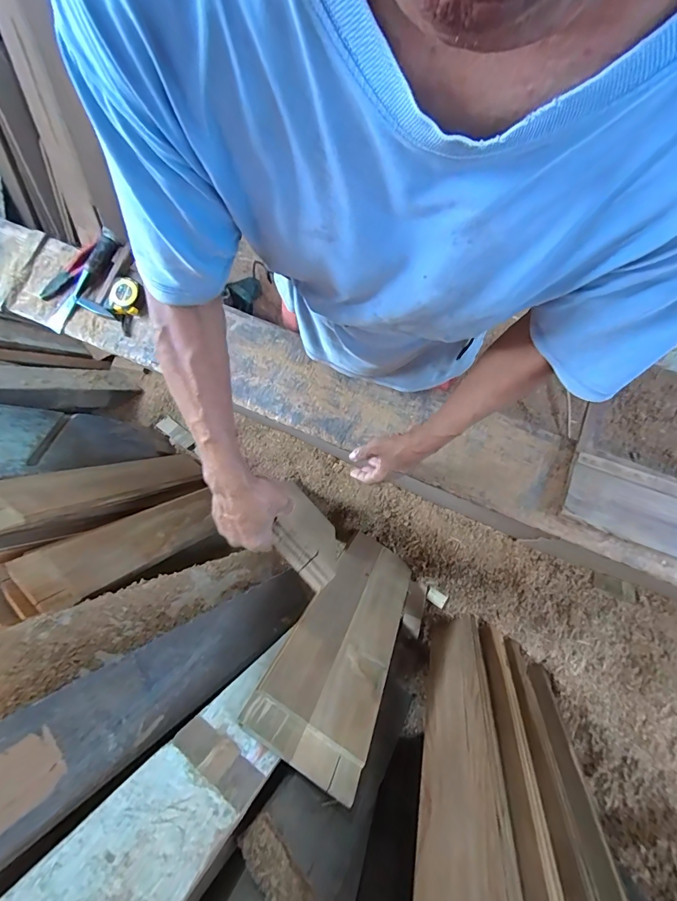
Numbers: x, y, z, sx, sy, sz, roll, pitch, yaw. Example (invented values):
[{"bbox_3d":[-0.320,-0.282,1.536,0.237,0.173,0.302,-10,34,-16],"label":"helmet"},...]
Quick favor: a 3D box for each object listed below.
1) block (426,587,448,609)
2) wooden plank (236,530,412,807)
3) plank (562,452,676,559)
[{"bbox_3d":[0.259,0.389,1.038,0.050,0.009,0.038,26,91,27],"label":"block"},{"bbox_3d":[0.033,0.354,0.830,0.187,0.623,0.028,32,112,8],"label":"wooden plank"},{"bbox_3d":[0.584,0.126,0.666,0.388,0.033,0.116,20,79,6],"label":"plank"}]

